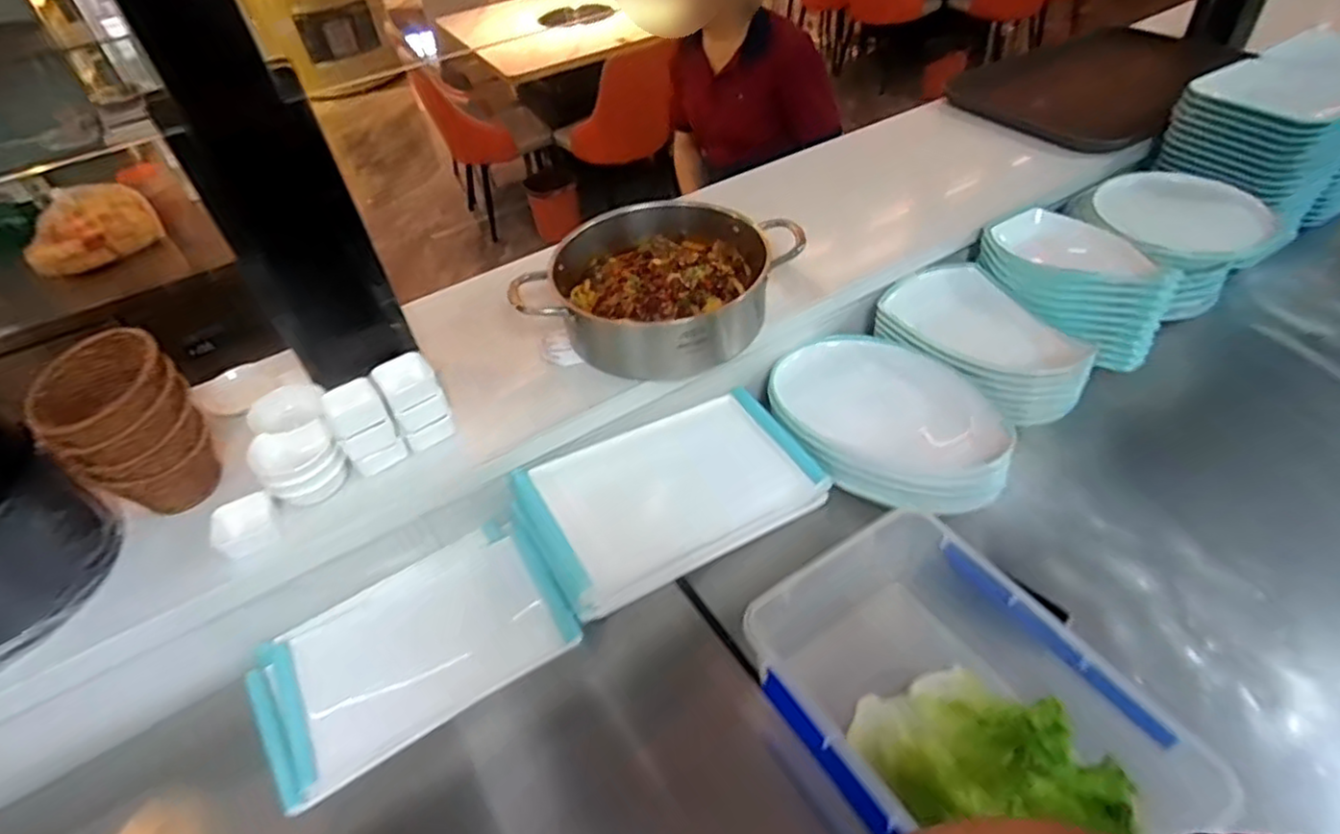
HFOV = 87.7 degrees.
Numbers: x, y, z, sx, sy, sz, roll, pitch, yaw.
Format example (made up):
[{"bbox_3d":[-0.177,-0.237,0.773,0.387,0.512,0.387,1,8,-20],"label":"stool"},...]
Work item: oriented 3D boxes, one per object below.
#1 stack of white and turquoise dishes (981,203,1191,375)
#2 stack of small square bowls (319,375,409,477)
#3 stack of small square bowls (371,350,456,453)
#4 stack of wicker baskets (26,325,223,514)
[{"bbox_3d":[0.599,-0.204,1.044,0.267,0.120,0.134,31,52,27],"label":"stack of white and turquoise dishes"},{"bbox_3d":[-0.348,0.013,0.794,0.062,0.085,0.063,-30,53,-28],"label":"stack of small square bowls"},{"bbox_3d":[-0.296,-0.015,0.811,0.061,0.090,0.067,-24,50,-24],"label":"stack of small square bowls"},{"bbox_3d":[-0.580,0.012,0.752,0.135,0.170,0.127,32,52,27],"label":"stack of wicker baskets"}]

